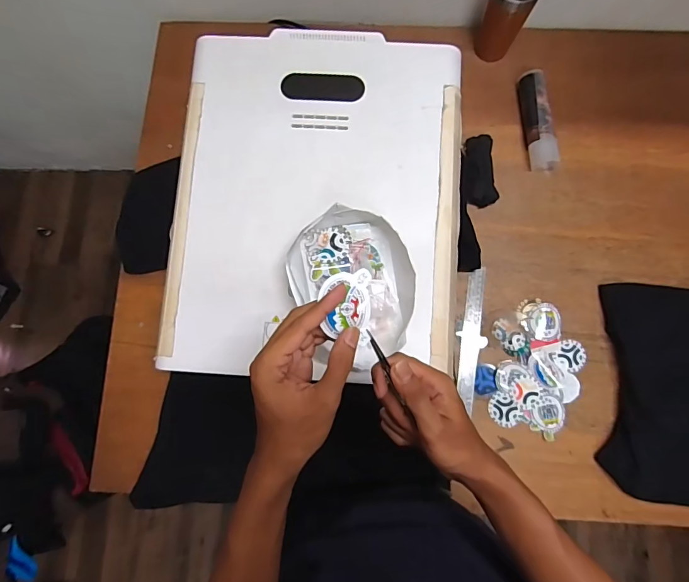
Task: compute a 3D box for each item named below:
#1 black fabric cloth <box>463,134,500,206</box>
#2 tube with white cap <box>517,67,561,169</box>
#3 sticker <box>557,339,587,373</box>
[{"bbox_3d":[0.241,-0.216,0.738,0.060,0.039,0.129,-2,80,1],"label":"black fabric cloth"},{"bbox_3d":[0.350,-0.313,0.742,0.045,0.044,0.185,-7,80,0],"label":"tube with white cap"},{"bbox_3d":[0.386,0.110,0.694,0.047,0.006,0.053,-6,80,-1],"label":"sticker"}]

